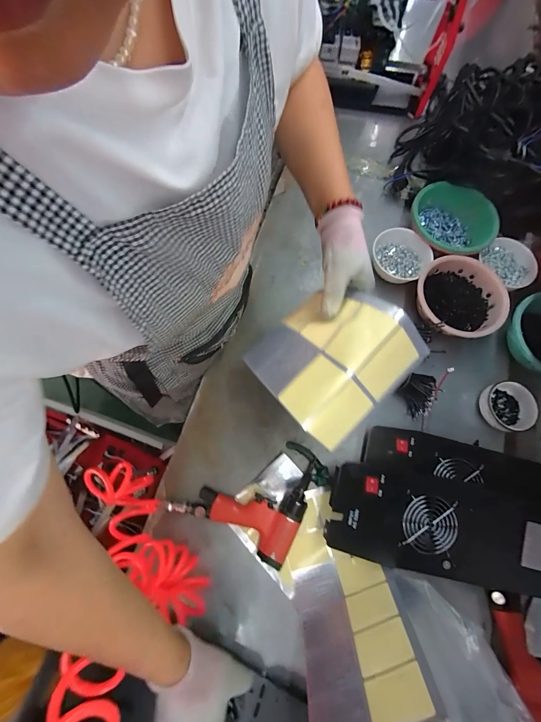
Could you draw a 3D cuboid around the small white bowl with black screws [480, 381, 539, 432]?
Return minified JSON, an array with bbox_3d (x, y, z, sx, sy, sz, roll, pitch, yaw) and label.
[{"bbox_3d":[0.460,0.089,0.580,0.090,0.040,0.093,0,73,-1],"label":"small white bowl with black screws"}]

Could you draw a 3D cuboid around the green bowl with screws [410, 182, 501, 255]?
[{"bbox_3d":[0.406,-0.322,0.682,0.160,0.069,0.170,0,73,-1],"label":"green bowl with screws"}]

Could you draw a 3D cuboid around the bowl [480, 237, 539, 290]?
[{"bbox_3d":[0.526,-0.217,0.651,0.094,0.031,0.115,-37,78,-11],"label":"bowl"}]

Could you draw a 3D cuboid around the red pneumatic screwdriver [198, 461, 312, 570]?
[{"bbox_3d":[-0.019,0.232,0.521,0.161,0.040,0.174,26,75,6],"label":"red pneumatic screwdriver"}]

